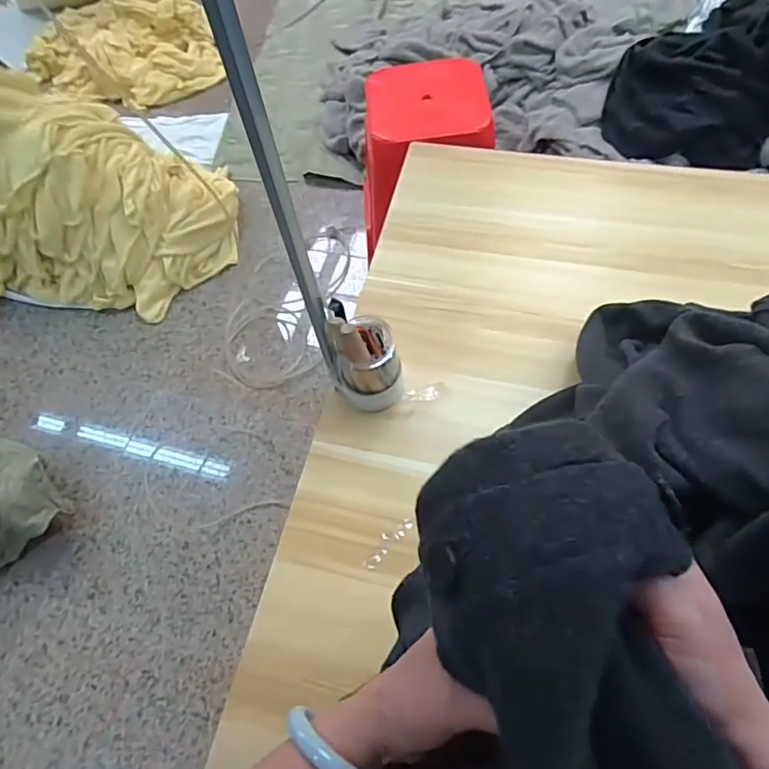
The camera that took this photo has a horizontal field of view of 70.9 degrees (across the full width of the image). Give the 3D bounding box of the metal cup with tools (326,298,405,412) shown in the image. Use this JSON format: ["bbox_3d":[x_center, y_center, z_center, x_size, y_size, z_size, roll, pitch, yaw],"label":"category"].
[{"bbox_3d":[-0.023,-0.038,0.676,0.087,0.149,0.088,-3,62,5],"label":"metal cup with tools"}]

